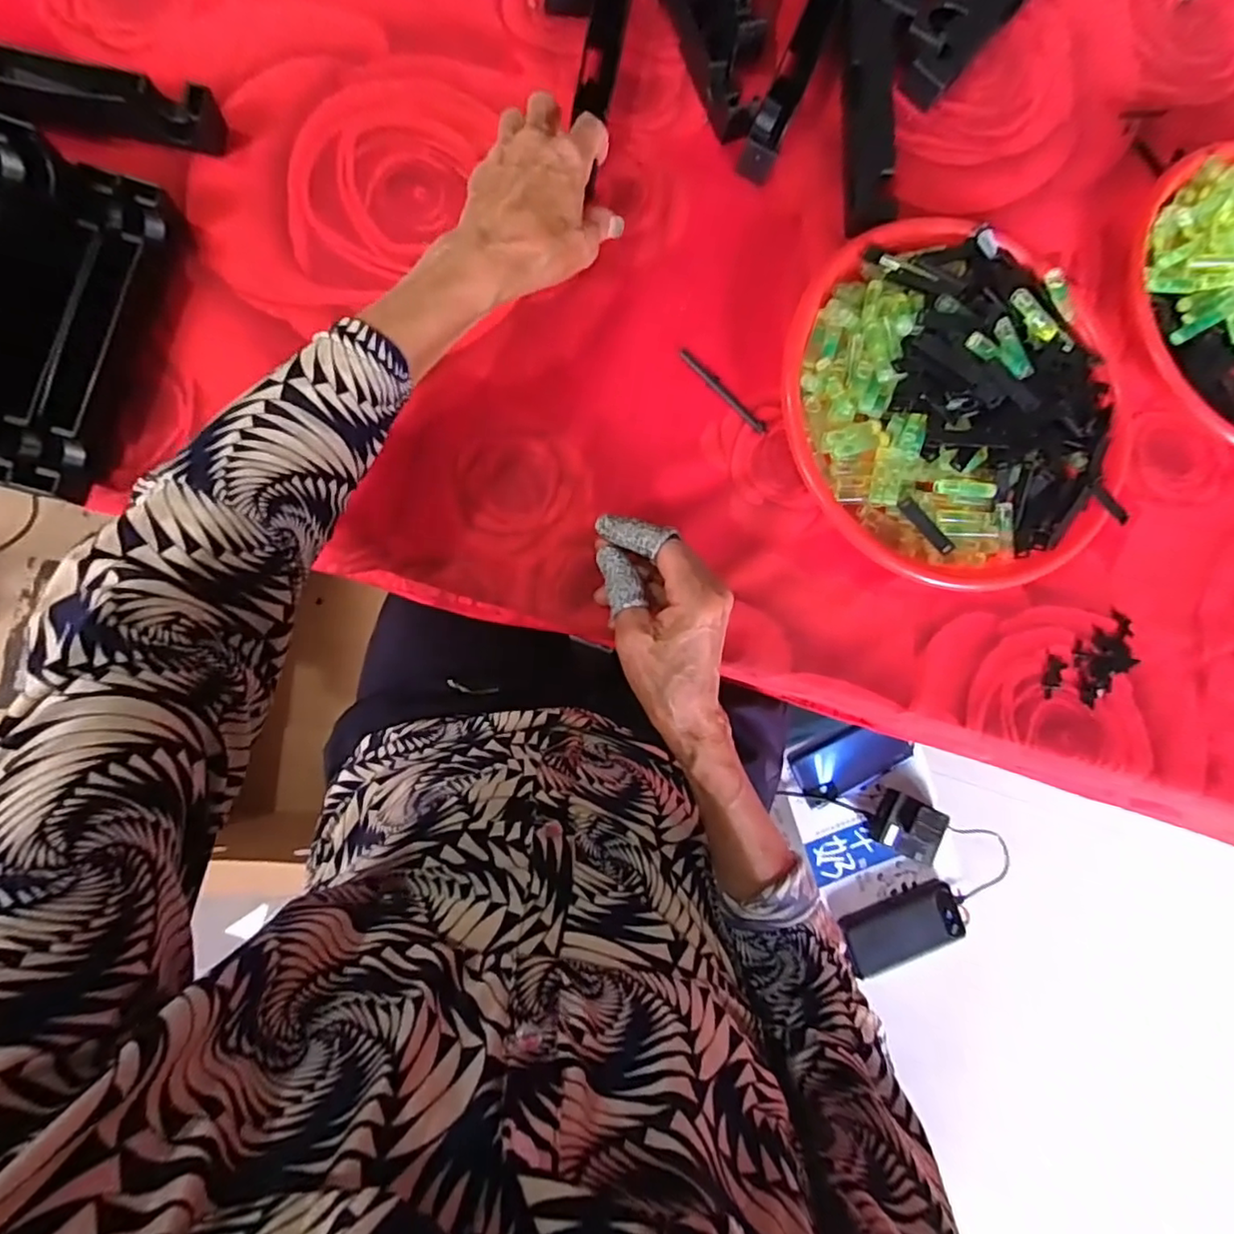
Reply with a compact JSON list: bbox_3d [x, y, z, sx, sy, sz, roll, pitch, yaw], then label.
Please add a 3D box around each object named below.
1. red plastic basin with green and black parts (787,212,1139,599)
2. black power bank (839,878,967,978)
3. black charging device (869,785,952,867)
[{"bbox_3d":[0.230,-0.150,0.421,0.236,0.059,0.237,1,83,-7],"label":"red plastic basin with green and black parts"},{"bbox_3d":[0.364,0.391,0.799,0.151,0.037,0.065,-16,86,-9],"label":"black power bank"},{"bbox_3d":[0.375,0.269,0.806,0.087,0.024,0.069,28,81,-4],"label":"black charging device"}]

